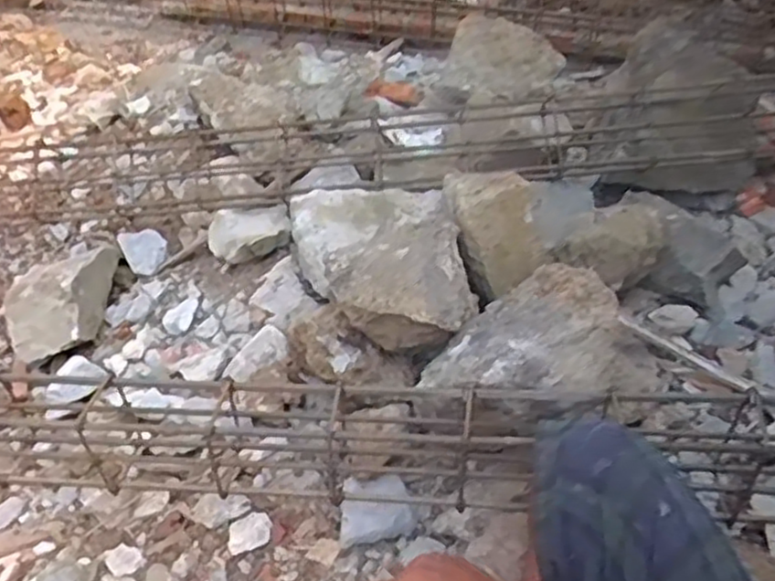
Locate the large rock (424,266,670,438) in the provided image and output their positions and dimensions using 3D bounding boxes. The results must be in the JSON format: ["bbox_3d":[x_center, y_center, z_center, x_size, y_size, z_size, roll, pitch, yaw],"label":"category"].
[{"bbox_3d":[0.167,0.085,0.893,0.216,0.163,0.201,-23,48,-19],"label":"large rock"}]

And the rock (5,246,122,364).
[{"bbox_3d":[-0.568,0.007,1.262,0.148,0.126,0.226,-2,45,2],"label":"rock"}]

